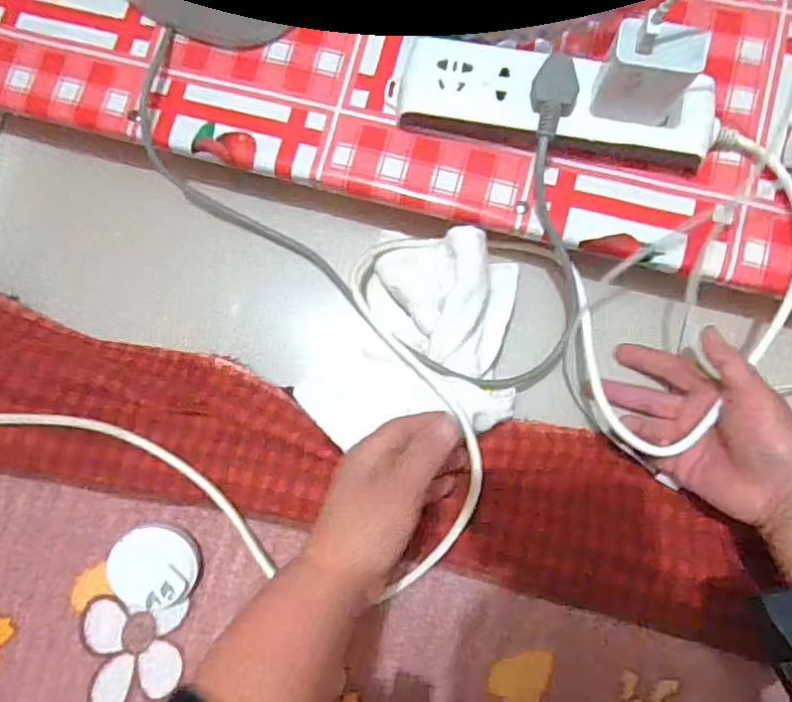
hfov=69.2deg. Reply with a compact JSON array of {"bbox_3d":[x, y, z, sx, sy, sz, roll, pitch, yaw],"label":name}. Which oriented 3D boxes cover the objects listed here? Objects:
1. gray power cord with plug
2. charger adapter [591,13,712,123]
[{"bbox_3d":[-0.028,-0.104,0.407,0.342,0.081,0.214,10,83,4],"label":"gray power cord with plug"},{"bbox_3d":[0.149,-0.163,0.344,0.052,0.065,0.036,4,83,3],"label":"charger adapter"}]

